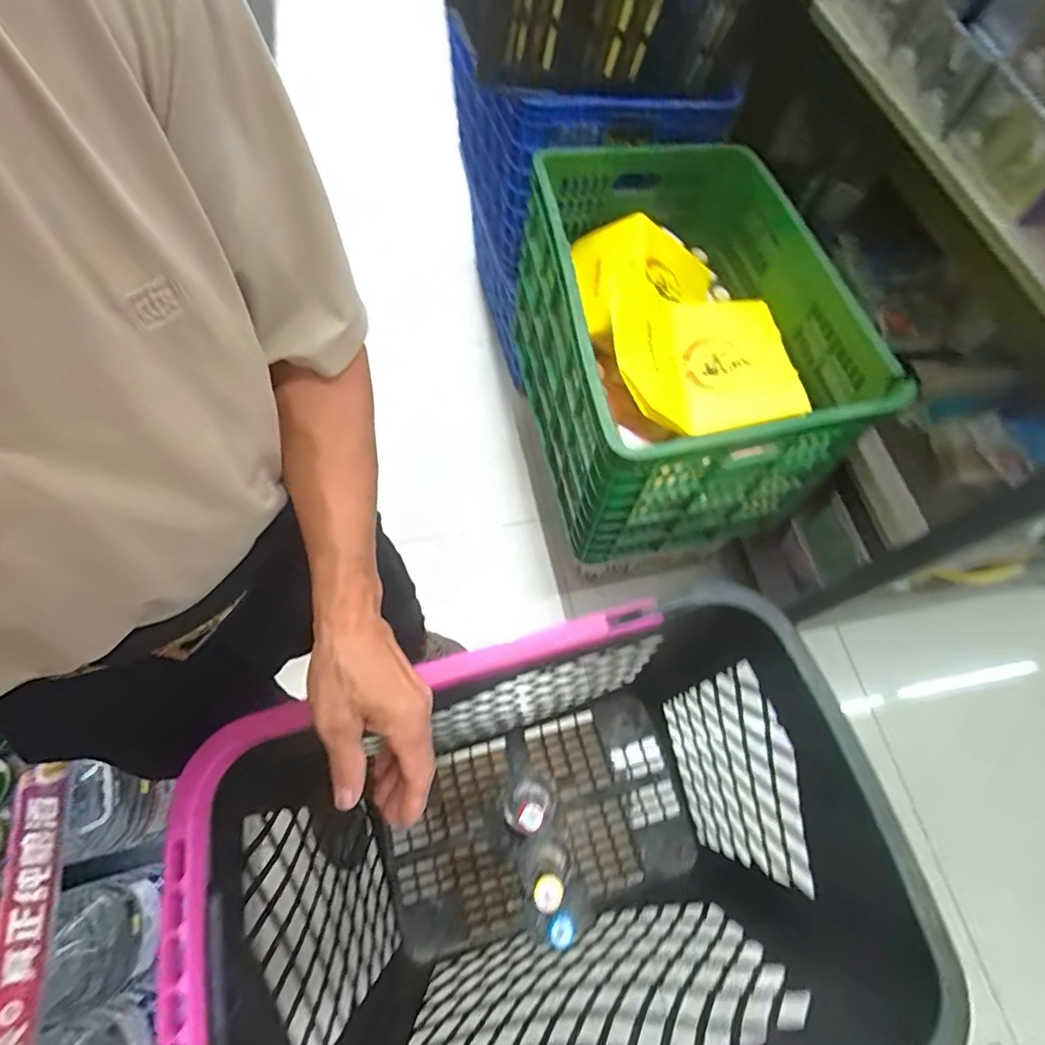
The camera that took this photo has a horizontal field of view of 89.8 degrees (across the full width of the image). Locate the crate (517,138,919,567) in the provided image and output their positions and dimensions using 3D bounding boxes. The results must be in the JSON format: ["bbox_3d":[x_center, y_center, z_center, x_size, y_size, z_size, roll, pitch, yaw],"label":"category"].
[{"bbox_3d":[0.244,-0.321,0.905,0.440,0.336,0.646,-12,67,-5],"label":"crate"}]

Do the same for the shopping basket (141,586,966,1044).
[{"bbox_3d":[0.032,0.394,0.605,0.577,0.471,0.377,-17,68,-8],"label":"shopping basket"}]

